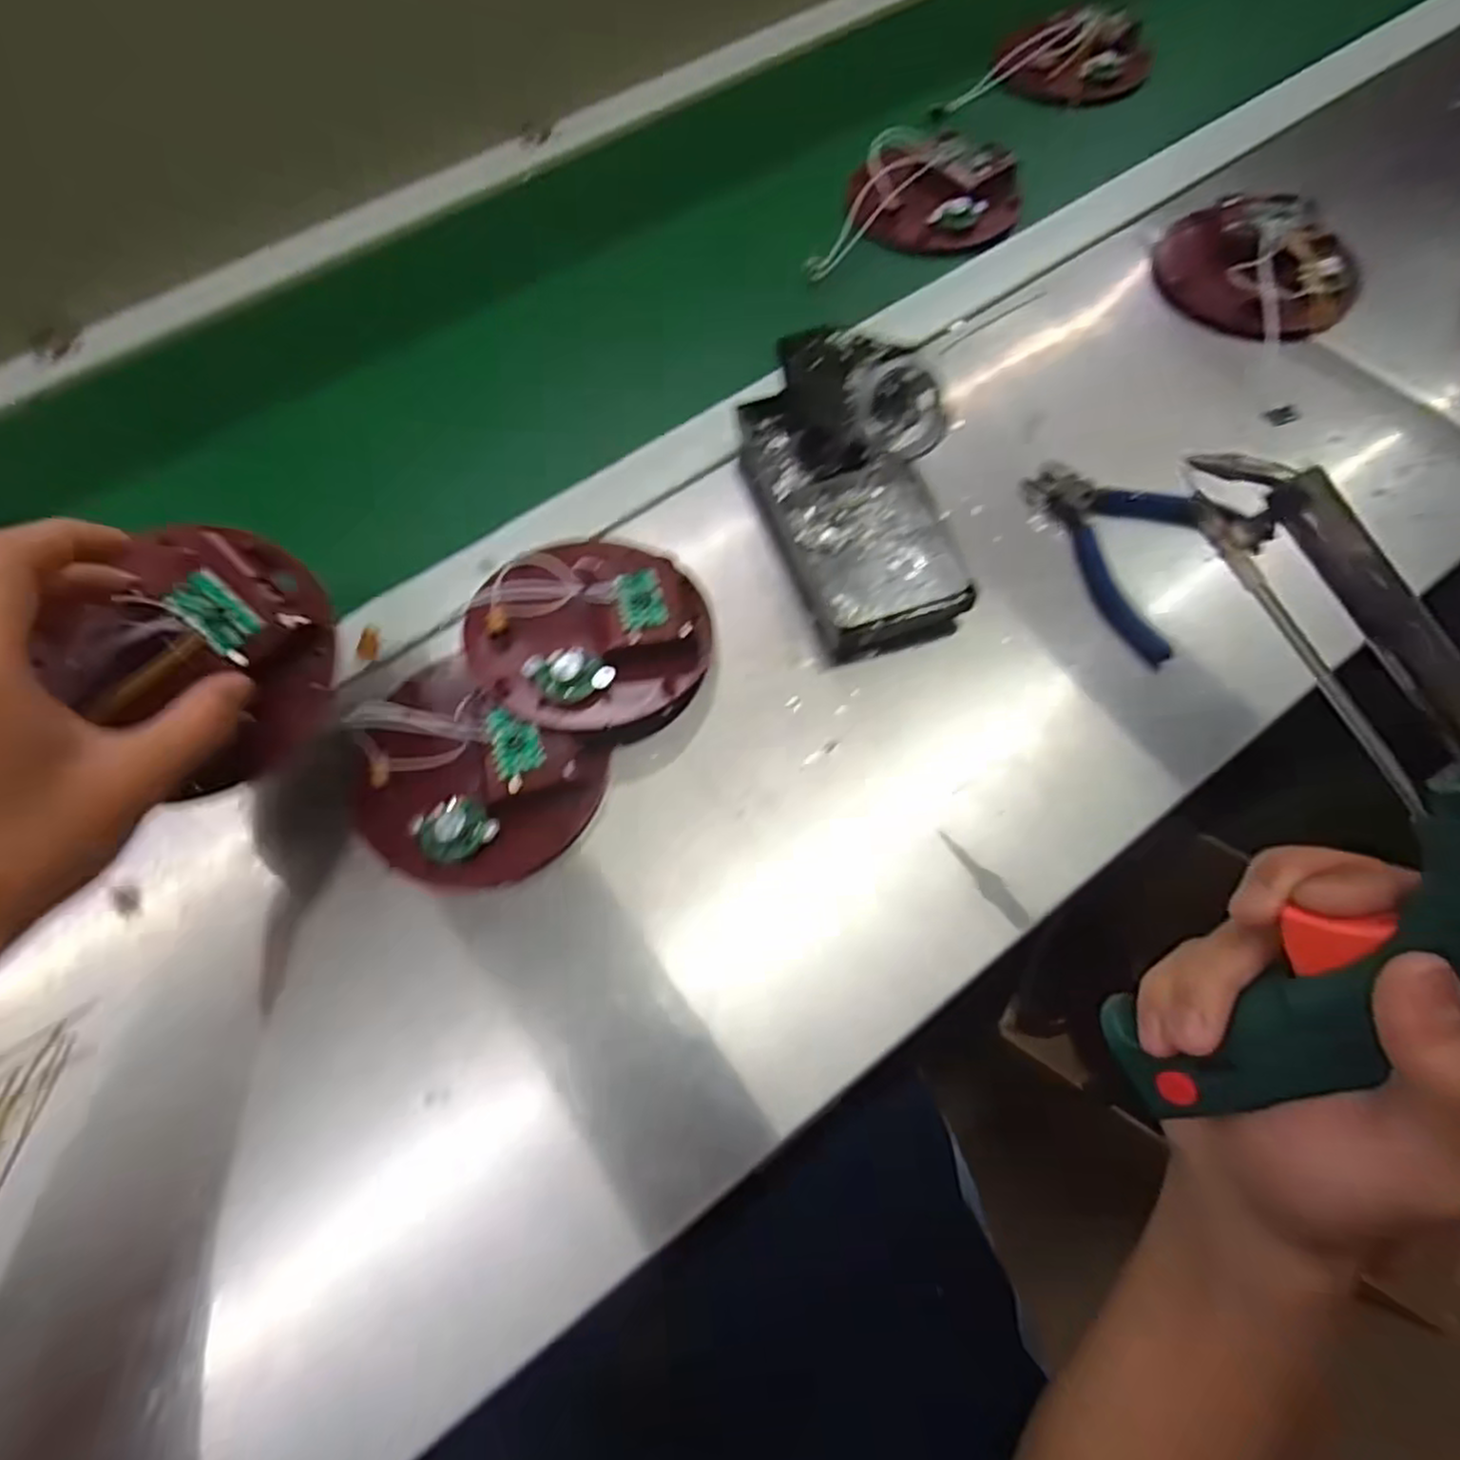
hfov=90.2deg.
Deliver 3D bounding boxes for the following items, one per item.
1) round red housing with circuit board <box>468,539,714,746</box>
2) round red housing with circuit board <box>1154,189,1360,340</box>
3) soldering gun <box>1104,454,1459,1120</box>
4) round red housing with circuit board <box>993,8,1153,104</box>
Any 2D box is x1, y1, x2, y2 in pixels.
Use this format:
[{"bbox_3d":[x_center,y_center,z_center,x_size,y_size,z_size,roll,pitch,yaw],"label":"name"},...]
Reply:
[{"bbox_3d":[-0.067,-0.049,0.365,0.122,0.037,0.111,-2,66,4],"label":"round red housing with circuit board"},{"bbox_3d":[0.343,-0.301,0.471,0.112,0.026,0.126,-26,67,-7],"label":"round red housing with circuit board"},{"bbox_3d":[0.187,0.032,0.194,0.043,0.194,0.126,-15,23,-40],"label":"soldering gun"},{"bbox_3d":[0.283,-0.551,0.593,0.113,0.027,0.091,25,70,14],"label":"round red housing with circuit board"}]

